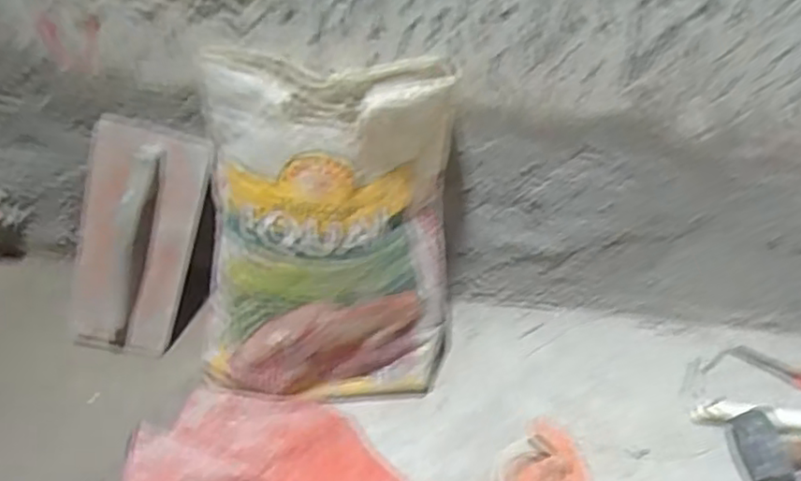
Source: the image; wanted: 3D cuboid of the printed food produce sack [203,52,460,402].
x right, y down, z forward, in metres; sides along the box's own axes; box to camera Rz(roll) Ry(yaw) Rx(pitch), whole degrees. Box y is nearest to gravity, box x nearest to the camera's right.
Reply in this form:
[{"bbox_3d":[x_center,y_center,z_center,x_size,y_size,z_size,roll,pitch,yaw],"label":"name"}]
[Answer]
[{"bbox_3d":[-0.093,-0.001,0.867,0.309,0.406,0.206,2,44,-3],"label":"printed food produce sack"}]

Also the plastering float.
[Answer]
[{"bbox_3d":[-0.364,0.002,0.940,0.158,0.323,0.090,29,21,23],"label":"plastering float"}]

